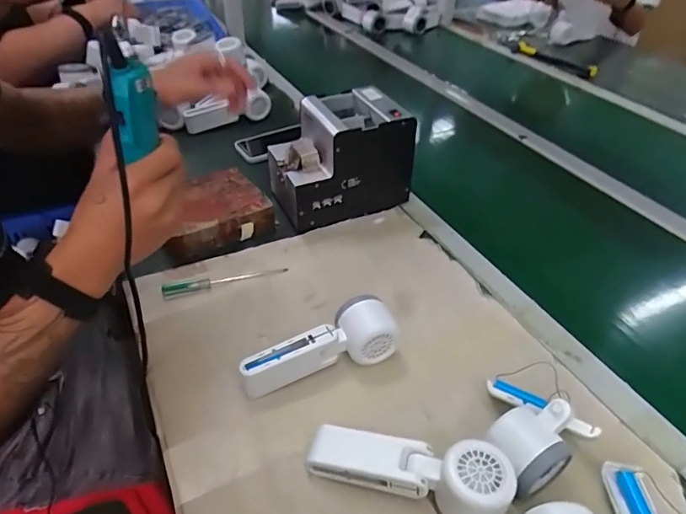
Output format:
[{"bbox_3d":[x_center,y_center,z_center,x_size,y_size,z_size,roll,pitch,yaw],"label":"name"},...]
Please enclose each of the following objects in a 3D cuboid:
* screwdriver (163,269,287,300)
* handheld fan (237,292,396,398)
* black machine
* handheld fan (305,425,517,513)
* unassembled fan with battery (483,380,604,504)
[{"bbox_3d":[-0.146,0.026,0.610,0.152,0.010,0.021,-13,42,-16],"label":"screwdriver"},{"bbox_3d":[-0.022,0.092,0.503,0.167,0.052,0.050,-17,44,-20],"label":"handheld fan"},{"bbox_3d":[-0.007,-0.139,0.709,0.184,0.155,0.121,-15,43,-18],"label":"black machine"},{"bbox_3d":[0.054,0.175,0.412,0.166,0.043,0.061,13,42,14],"label":"handheld fan"},{"bbox_3d":[0.162,0.142,0.436,0.102,0.059,0.093,-22,46,-25],"label":"unassembled fan with battery"}]

